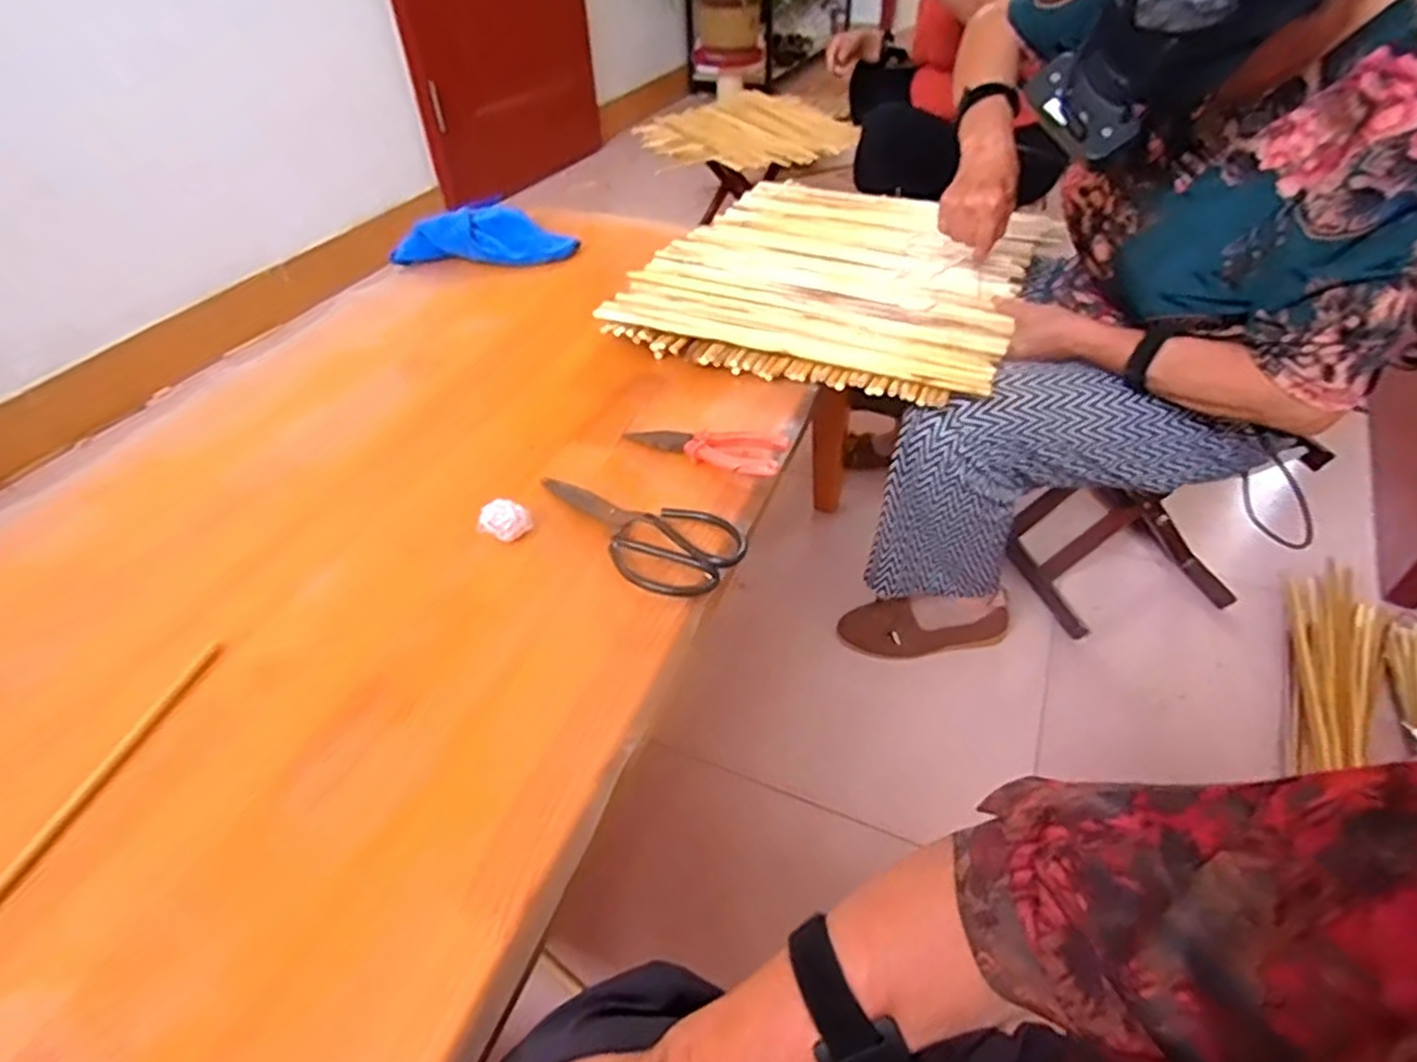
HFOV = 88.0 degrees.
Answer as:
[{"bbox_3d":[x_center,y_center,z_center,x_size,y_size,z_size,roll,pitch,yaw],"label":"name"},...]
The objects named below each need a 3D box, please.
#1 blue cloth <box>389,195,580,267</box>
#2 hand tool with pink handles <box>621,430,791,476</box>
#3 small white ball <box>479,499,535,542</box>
[{"bbox_3d":[-0.303,-0.407,1.008,0.238,0.044,0.109,1,44,3],"label":"blue cloth"},{"bbox_3d":[-0.004,-0.080,0.681,0.151,0.019,0.056,15,46,17],"label":"hand tool with pink handles"},{"bbox_3d":[-0.166,-0.009,0.601,0.037,0.025,0.026,0,44,1],"label":"small white ball"}]

